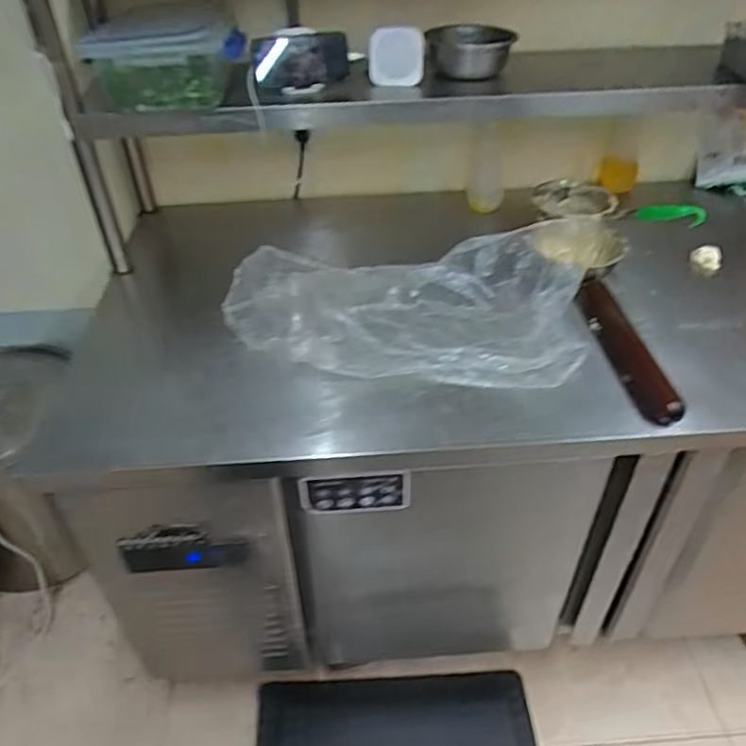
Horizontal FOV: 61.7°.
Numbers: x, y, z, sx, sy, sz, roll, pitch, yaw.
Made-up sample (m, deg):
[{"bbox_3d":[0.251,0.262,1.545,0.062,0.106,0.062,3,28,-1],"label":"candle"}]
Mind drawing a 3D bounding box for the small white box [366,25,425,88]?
[{"bbox_3d":[0.039,-0.527,1.050,0.096,0.121,0.022,-12,68,2],"label":"small white box"}]

